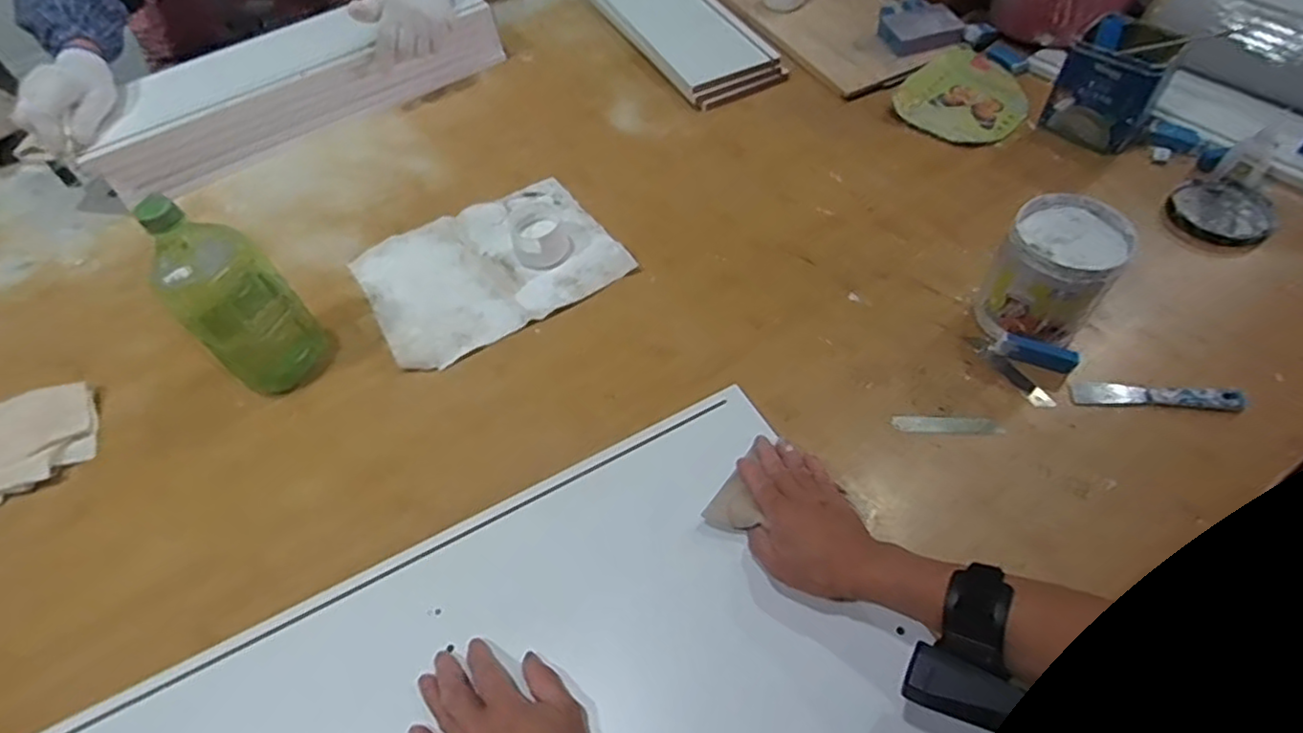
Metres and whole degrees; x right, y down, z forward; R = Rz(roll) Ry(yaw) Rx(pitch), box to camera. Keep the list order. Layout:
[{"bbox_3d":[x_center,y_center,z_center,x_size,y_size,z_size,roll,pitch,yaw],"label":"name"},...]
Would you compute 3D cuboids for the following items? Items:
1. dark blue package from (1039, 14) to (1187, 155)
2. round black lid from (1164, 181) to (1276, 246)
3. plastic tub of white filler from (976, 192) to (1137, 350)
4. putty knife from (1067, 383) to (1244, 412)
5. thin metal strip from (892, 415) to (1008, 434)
[{"bbox_3d":[0.558,-0.345,0.801,0.109,0.106,0.106,27,61,21],"label":"dark blue package"},{"bbox_3d":[0.628,-0.173,0.724,0.102,0.008,0.098,20,59,17],"label":"round black lid"},{"bbox_3d":[0.374,-0.087,0.622,0.097,0.110,0.102,25,60,20],"label":"plastic tub of white filler"},{"bbox_3d":[0.465,0.026,0.602,0.139,0.007,0.021,5,56,8],"label":"putty knife"},{"bbox_3d":[0.272,0.054,0.605,0.096,0.004,0.018,2,55,5],"label":"thin metal strip"}]

